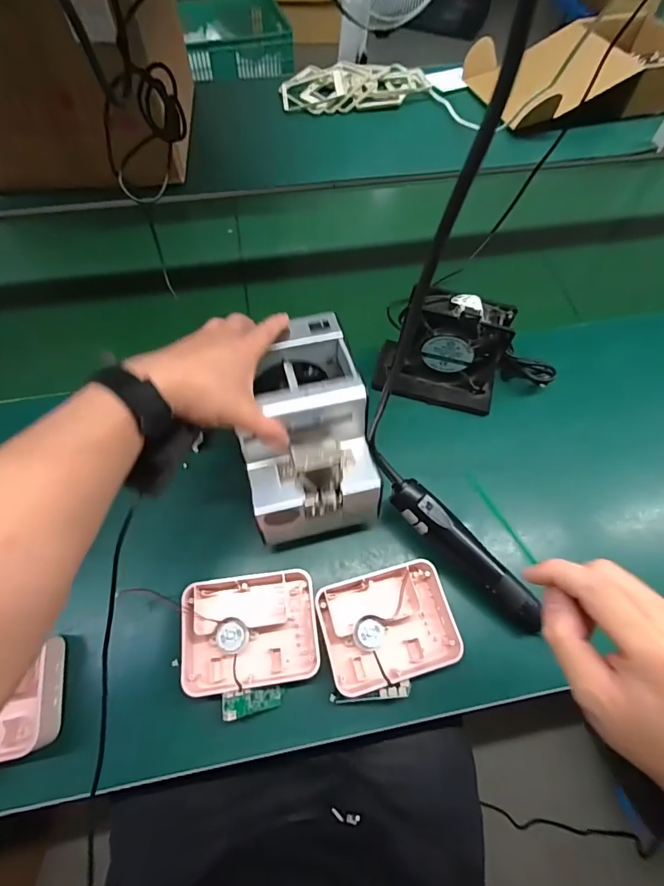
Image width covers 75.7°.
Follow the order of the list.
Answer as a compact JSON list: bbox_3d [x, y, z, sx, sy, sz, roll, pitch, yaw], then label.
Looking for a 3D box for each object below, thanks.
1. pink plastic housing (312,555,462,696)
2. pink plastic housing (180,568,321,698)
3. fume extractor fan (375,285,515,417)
[{"bbox_3d":[0.056,0.185,0.434,0.128,0.042,0.100,-13,63,-9],"label":"pink plastic housing"},{"bbox_3d":[-0.080,0.188,0.430,0.127,0.047,0.101,-6,63,-5],"label":"pink plastic housing"},{"bbox_3d":[0.138,-0.115,0.518,0.154,0.141,0.068,16,63,6],"label":"fume extractor fan"}]

